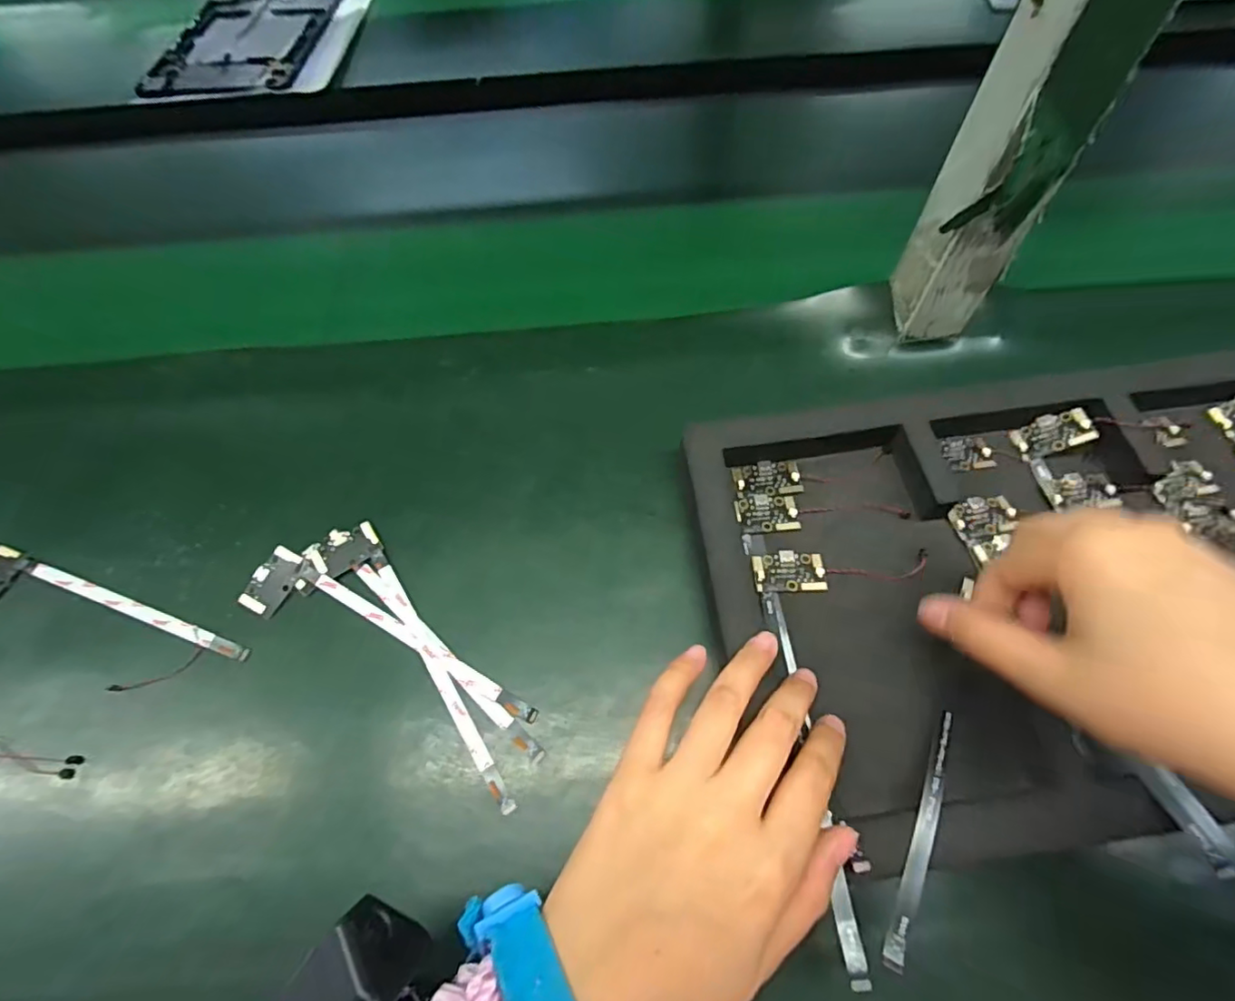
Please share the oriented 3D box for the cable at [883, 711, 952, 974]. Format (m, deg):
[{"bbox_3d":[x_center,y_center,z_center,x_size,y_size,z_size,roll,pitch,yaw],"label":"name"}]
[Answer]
[{"bbox_3d":[0.123,0.132,0.229,0.008,0.008,0.098,24,66,14],"label":"cable"}]

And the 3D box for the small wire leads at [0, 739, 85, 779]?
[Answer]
[{"bbox_3d":[-0.295,0.128,0.282,0.062,0.009,0.016,3,61,5],"label":"small wire leads"}]

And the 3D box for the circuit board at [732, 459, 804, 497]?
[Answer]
[{"bbox_3d":[0.085,-0.014,0.324,0.037,0.004,0.021,-1,61,3],"label":"circuit board"}]

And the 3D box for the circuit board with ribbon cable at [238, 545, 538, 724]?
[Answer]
[{"bbox_3d":[-0.124,0.076,0.302,0.177,0.012,0.035,24,65,16],"label":"circuit board with ribbon cable"}]

